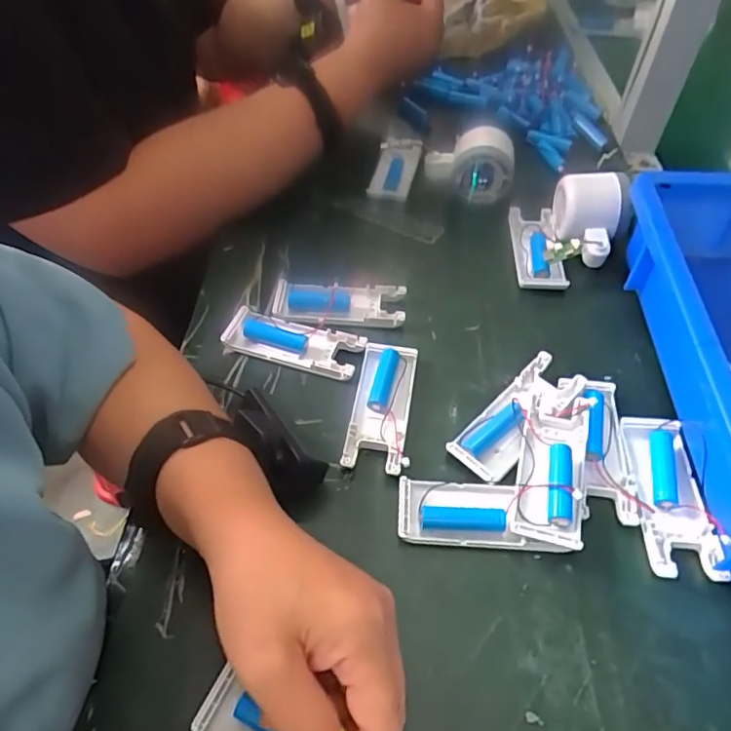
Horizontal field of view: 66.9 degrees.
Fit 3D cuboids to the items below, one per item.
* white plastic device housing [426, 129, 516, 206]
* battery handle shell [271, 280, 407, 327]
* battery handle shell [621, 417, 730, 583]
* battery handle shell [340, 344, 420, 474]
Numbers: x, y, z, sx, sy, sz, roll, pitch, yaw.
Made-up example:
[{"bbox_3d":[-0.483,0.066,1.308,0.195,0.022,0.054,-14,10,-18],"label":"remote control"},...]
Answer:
[{"bbox_3d":[0.100,-0.196,0.538,0.083,0.058,0.029,7,51,8],"label":"white plastic device housing"},{"bbox_3d":[-0.021,-0.049,0.452,0.104,0.014,0.040,2,50,4],"label":"battery handle shell"},{"bbox_3d":[0.189,0.079,0.343,0.041,0.015,0.102,3,51,5],"label":"battery handle shell"},{"bbox_3d":[0.011,0.029,0.389,0.041,0.016,0.100,5,51,7],"label":"battery handle shell"}]

